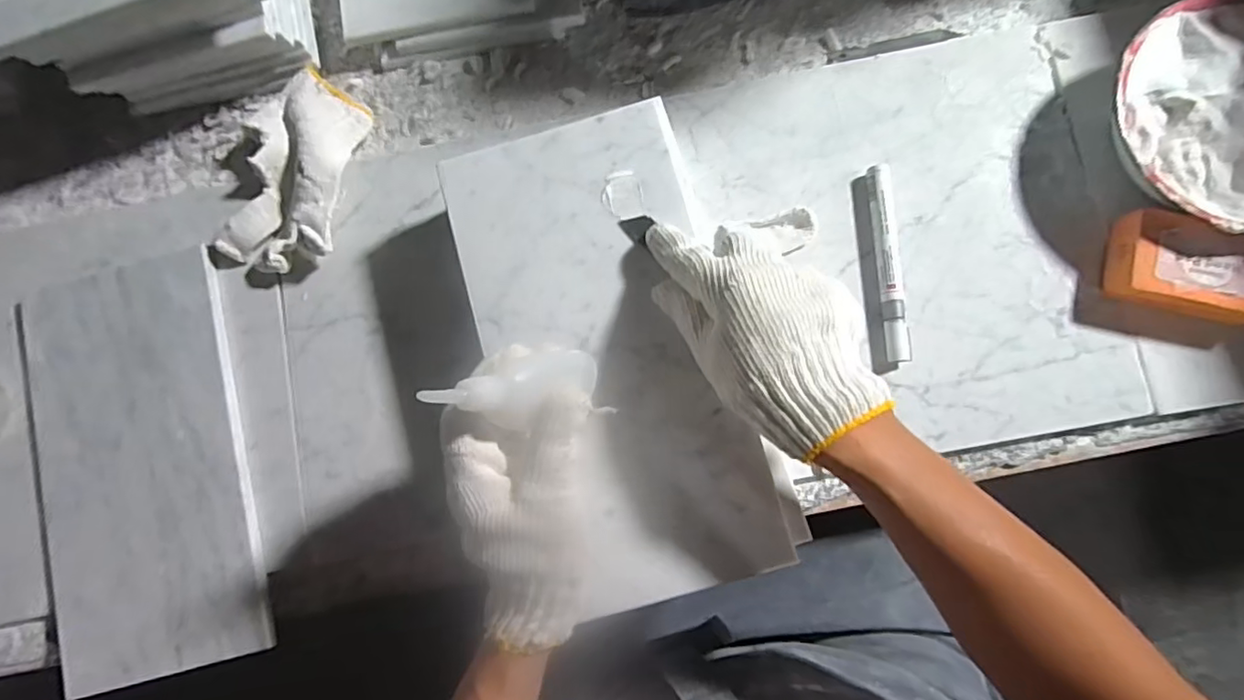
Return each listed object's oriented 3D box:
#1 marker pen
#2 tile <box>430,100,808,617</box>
[{"bbox_3d":[0.193,-0.063,0.424,0.017,0.017,0.143,-4,83,4],"label":"marker pen"},{"bbox_3d":[0.001,-0.004,0.364,0.153,0.017,0.302,-20,81,1],"label":"tile"}]

